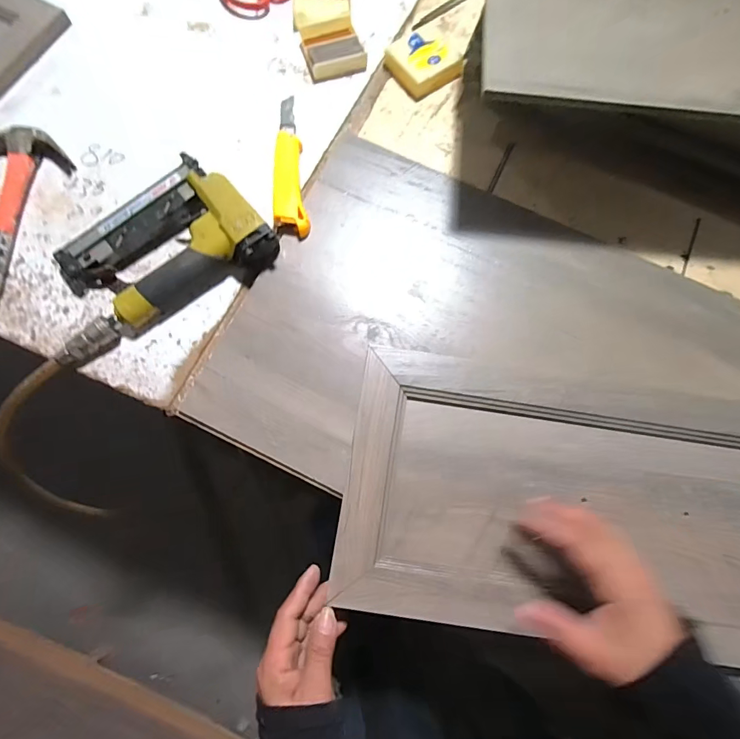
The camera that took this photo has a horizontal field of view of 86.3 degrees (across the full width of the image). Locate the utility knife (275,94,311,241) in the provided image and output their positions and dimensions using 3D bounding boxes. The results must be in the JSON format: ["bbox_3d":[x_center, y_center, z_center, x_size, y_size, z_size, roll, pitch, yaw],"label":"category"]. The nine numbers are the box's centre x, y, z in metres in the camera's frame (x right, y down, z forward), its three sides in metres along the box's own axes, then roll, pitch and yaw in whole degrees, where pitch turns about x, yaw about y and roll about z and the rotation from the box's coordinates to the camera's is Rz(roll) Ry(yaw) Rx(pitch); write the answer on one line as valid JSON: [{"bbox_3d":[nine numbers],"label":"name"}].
[{"bbox_3d":[-0.096,-0.237,0.455,0.036,0.015,0.186,-7,78,-3],"label":"utility knife"}]

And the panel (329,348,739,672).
[{"bbox_3d":[0.264,0.121,0.371,0.568,0.025,0.264,4,77,0],"label":"panel"}]

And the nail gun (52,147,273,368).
[{"bbox_3d":[-0.230,-0.120,0.410,0.237,0.041,0.139,-31,80,-8],"label":"nail gun"}]

